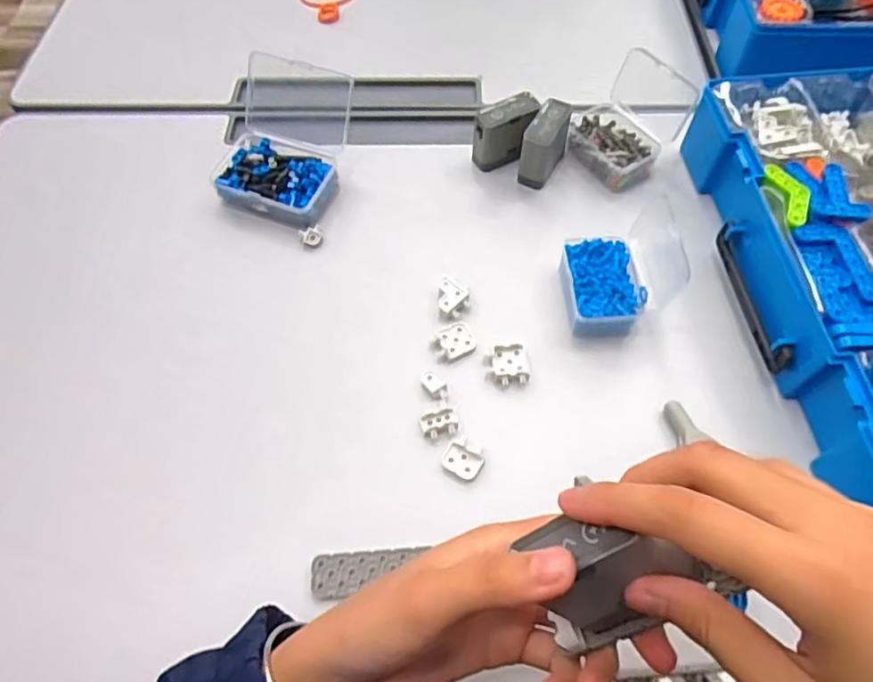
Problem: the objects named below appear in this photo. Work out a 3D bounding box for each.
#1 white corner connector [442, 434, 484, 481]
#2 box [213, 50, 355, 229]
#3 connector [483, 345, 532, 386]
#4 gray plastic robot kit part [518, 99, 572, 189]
[{"bbox_3d":[0.018,0.078,0.402,0.026,0.006,0.024,25,65,15],"label":"white corner connector"},{"bbox_3d":[-0.128,-0.166,0.502,0.098,0.070,0.115,15,63,10],"label":"box"},{"bbox_3d":[0.052,0.018,0.435,0.030,0.007,0.031,-7,61,-2],"label":"connector"},{"bbox_3d":[0.093,-0.167,0.513,0.024,0.059,0.060,26,65,16],"label":"gray plastic robot kit part"}]

